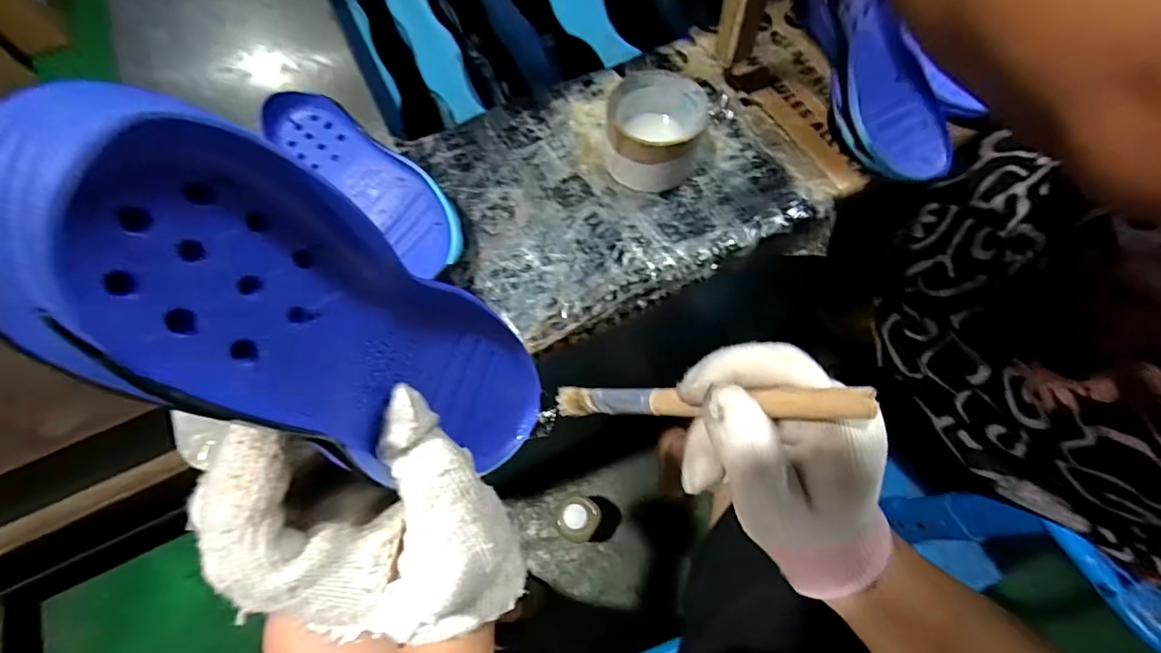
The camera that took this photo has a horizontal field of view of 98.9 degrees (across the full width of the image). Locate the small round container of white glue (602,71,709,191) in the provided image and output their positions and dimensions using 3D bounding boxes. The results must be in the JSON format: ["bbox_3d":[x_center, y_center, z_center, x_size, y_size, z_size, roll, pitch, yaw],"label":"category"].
[{"bbox_3d":[0.063,-0.163,0.416,0.076,0.059,0.084,19,69,10],"label":"small round container of white glue"}]

